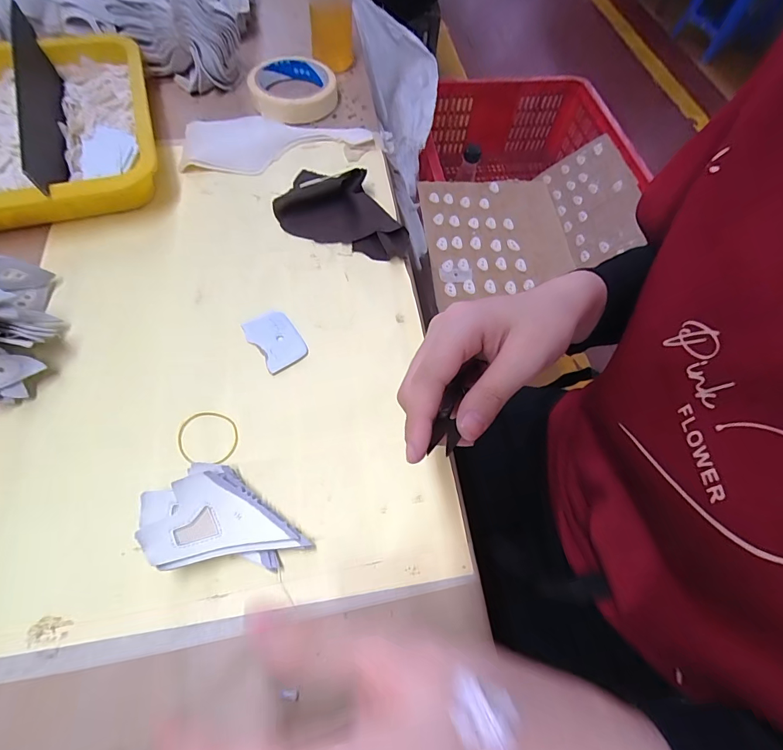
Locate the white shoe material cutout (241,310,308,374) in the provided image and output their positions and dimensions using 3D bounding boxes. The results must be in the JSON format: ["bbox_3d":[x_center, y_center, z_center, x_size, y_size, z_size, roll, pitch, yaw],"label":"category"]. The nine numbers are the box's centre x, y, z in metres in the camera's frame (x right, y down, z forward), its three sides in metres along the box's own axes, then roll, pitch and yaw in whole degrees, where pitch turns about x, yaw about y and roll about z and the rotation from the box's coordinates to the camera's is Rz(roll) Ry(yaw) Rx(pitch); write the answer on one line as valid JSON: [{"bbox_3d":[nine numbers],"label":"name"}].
[{"bbox_3d":[-0.094,-0.030,0.329,0.036,0.004,0.053,-33,68,-20],"label":"white shoe material cutout"}]

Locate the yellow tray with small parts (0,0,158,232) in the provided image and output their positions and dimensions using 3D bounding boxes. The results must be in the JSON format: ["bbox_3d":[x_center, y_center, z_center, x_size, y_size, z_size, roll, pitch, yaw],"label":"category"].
[{"bbox_3d":[-0.344,-0.239,0.392,0.207,0.059,0.252,-17,65,-13],"label":"yellow tray with small parts"}]

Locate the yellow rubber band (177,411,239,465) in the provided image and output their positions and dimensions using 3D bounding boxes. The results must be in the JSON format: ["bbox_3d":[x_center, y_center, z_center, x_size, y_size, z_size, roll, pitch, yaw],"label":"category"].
[{"bbox_3d":[-0.130,0.044,0.288,0.040,0.004,0.037,2,61,-3],"label":"yellow rubber band"}]

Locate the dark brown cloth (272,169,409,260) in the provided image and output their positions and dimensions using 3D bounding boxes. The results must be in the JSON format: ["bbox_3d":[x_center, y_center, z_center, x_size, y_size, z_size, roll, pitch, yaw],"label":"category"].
[{"bbox_3d":[-0.044,-0.162,0.392,0.135,0.030,0.083,23,63,8],"label":"dark brown cloth"}]

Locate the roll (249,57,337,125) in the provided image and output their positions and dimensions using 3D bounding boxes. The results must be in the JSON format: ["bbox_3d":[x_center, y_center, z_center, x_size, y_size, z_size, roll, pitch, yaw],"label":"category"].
[{"bbox_3d":[-0.117,-0.342,0.485,0.098,0.032,0.096,2,62,-3],"label":"roll"}]

